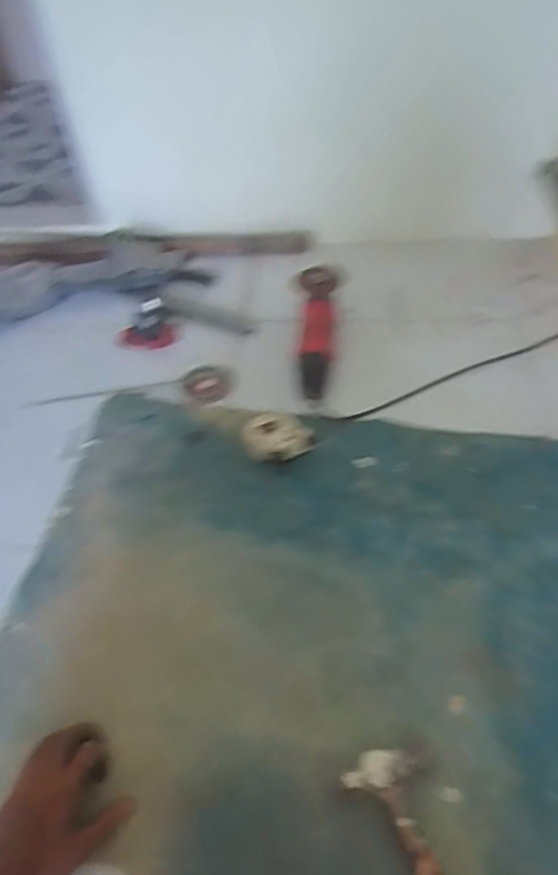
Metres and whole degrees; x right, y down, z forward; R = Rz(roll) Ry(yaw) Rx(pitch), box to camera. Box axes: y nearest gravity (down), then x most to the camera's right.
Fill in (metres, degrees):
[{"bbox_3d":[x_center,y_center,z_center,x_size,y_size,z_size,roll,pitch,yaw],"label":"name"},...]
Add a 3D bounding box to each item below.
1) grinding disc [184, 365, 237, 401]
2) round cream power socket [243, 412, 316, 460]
[{"bbox_3d":[-0.118,-0.090,1.057,0.087,0.013,0.079,7,49,13],"label":"grinding disc"},{"bbox_3d":[-0.003,0.000,0.925,0.094,0.039,0.071,-20,49,-11],"label":"round cream power socket"}]

